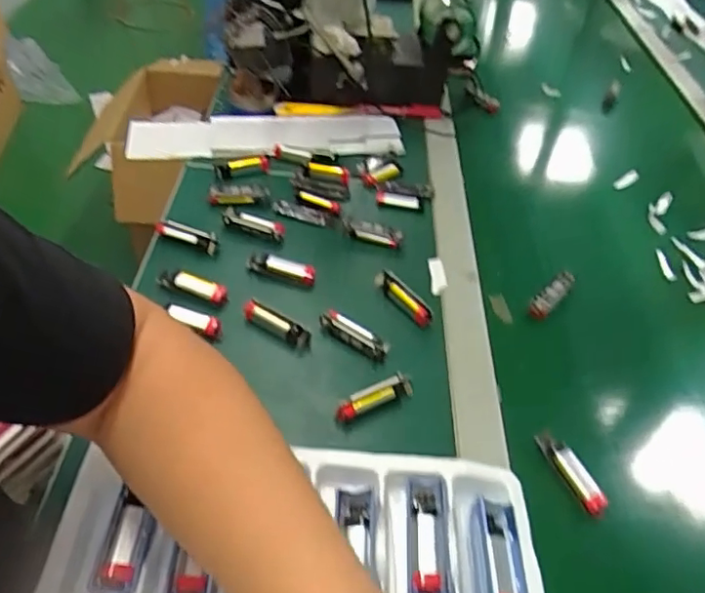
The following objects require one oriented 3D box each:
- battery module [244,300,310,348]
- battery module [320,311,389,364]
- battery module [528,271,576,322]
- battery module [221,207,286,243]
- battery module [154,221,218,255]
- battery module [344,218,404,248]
[{"bbox_3d":[-0.067,0.026,0.519,0.066,0.022,0.018,29,50,19],"label":"battery module"},{"bbox_3d":[0.001,0.035,0.520,0.067,0.019,0.016,31,50,21],"label":"battery module"},{"bbox_3d":[0.203,-0.002,0.587,0.018,0.016,0.066,36,65,29],"label":"battery module"},{"bbox_3d":[-0.103,-0.077,0.608,0.065,0.011,0.020,18,44,-4],"label":"battery module"},{"bbox_3d":[-0.166,-0.062,0.586,0.063,0.016,0.018,18,47,10],"label":"battery module"},{"bbox_3d":[0.021,-0.068,0.620,0.066,0.019,0.016,20,47,11],"label":"battery module"}]

